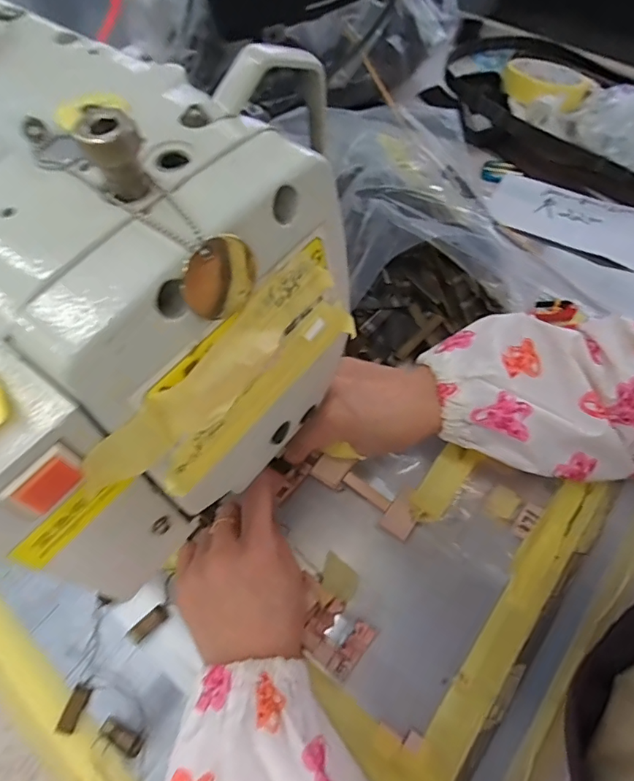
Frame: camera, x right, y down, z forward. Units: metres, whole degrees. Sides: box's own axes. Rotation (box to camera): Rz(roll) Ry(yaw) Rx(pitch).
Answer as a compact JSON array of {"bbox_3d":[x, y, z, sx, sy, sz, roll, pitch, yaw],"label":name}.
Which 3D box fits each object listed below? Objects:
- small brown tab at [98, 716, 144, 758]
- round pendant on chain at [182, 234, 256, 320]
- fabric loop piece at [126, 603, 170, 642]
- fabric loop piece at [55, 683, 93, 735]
[{"bbox_3d":[-0.117,0.207,0.290,0.026,0.005,0.011,29,66,16],"label":"small brown tab"},{"bbox_3d":[-0.028,-0.033,0.142,0.004,0.024,0.024,36,90,34],"label":"round pendant on chain"},{"bbox_3d":[-0.110,0.152,0.315,0.010,0.004,0.026,38,53,22],"label":"fabric loop piece"},{"bbox_3d":[-0.149,0.196,0.297,0.011,0.004,0.025,14,62,9],"label":"fabric loop piece"}]

